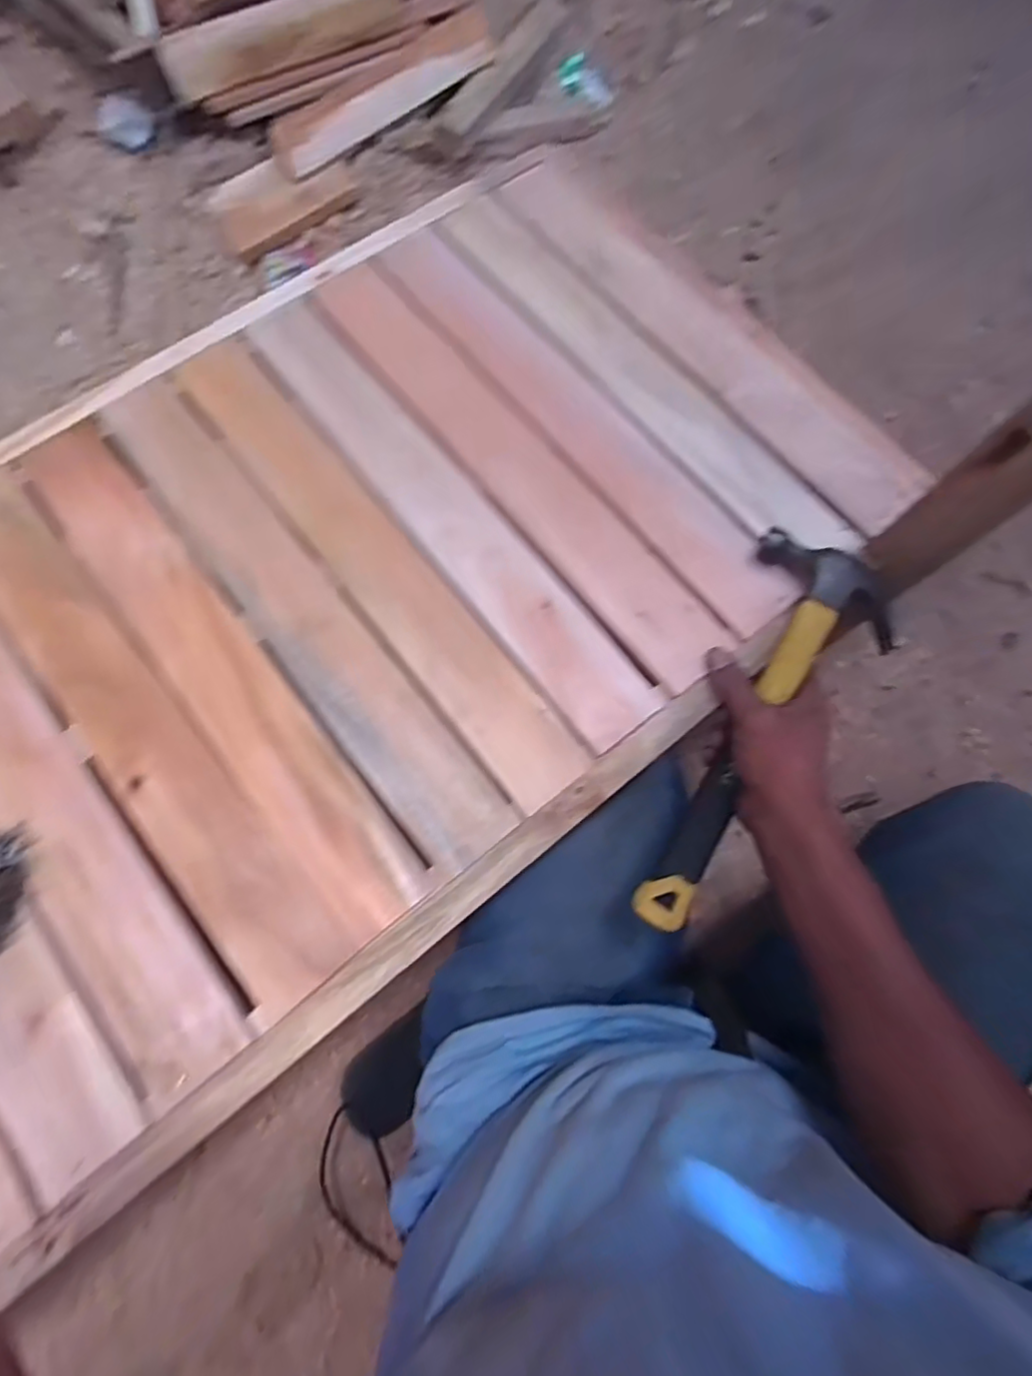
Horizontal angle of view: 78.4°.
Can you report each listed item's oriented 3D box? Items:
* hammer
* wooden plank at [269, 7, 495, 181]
[{"bbox_3d":[0.190,0.036,0.510,0.121,0.043,0.334,28,84,9],"label":"hammer"},{"bbox_3d":[-0.227,-0.995,1.066,0.395,0.078,0.021,-23,37,8],"label":"wooden plank"}]

